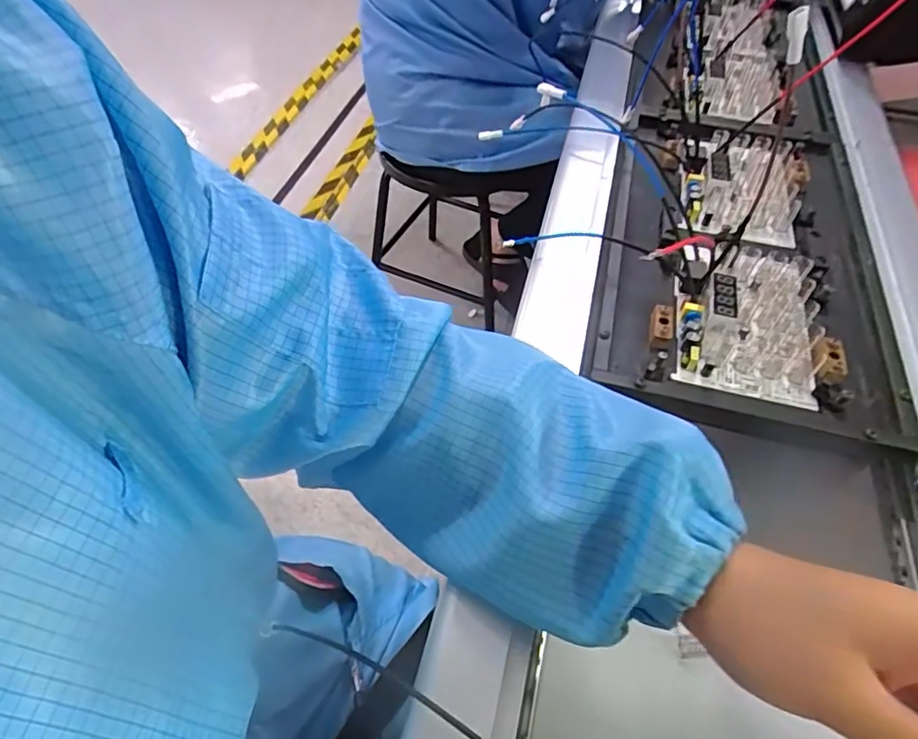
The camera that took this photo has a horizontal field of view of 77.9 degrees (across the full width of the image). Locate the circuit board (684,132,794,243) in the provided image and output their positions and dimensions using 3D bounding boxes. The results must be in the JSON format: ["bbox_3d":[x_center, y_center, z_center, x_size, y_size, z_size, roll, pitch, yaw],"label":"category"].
[{"bbox_3d":[0.240,-0.162,0.487,0.087,0.015,0.141,12,55,9],"label":"circuit board"}]

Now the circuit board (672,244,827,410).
[{"bbox_3d":[0.200,-0.043,0.399,0.090,0.018,0.135,10,55,8],"label":"circuit board"}]

